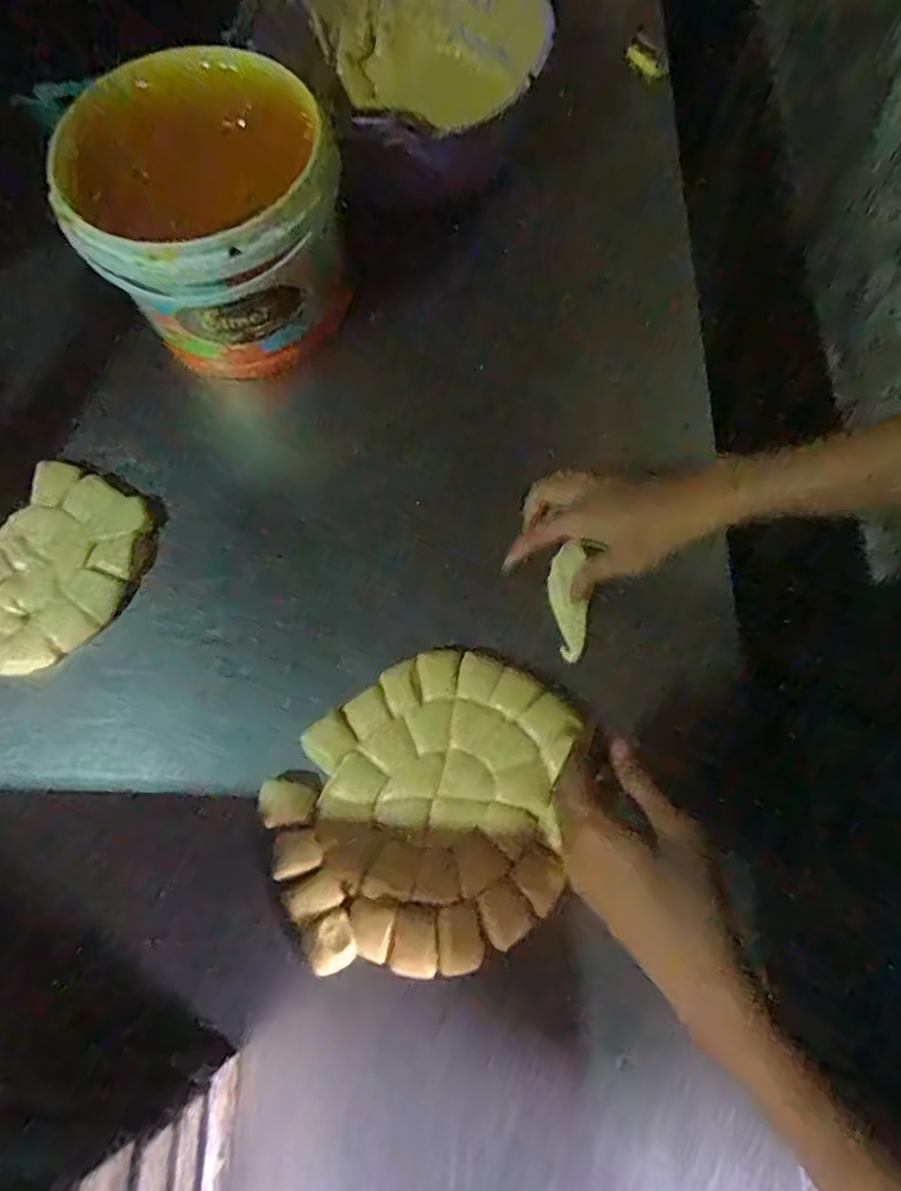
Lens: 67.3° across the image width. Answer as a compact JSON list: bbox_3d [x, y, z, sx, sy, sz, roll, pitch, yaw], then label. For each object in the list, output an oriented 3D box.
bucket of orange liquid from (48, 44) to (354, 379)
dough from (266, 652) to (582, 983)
[{"bbox_3d":[-0.203,-0.336,0.608,0.212,0.154,0.213,-1,71,2],"label":"bucket of orange liquid"},{"bbox_3d":[-0.014,0.158,0.507,0.241,0.022,0.203,-37,76,-9],"label":"dough"}]

